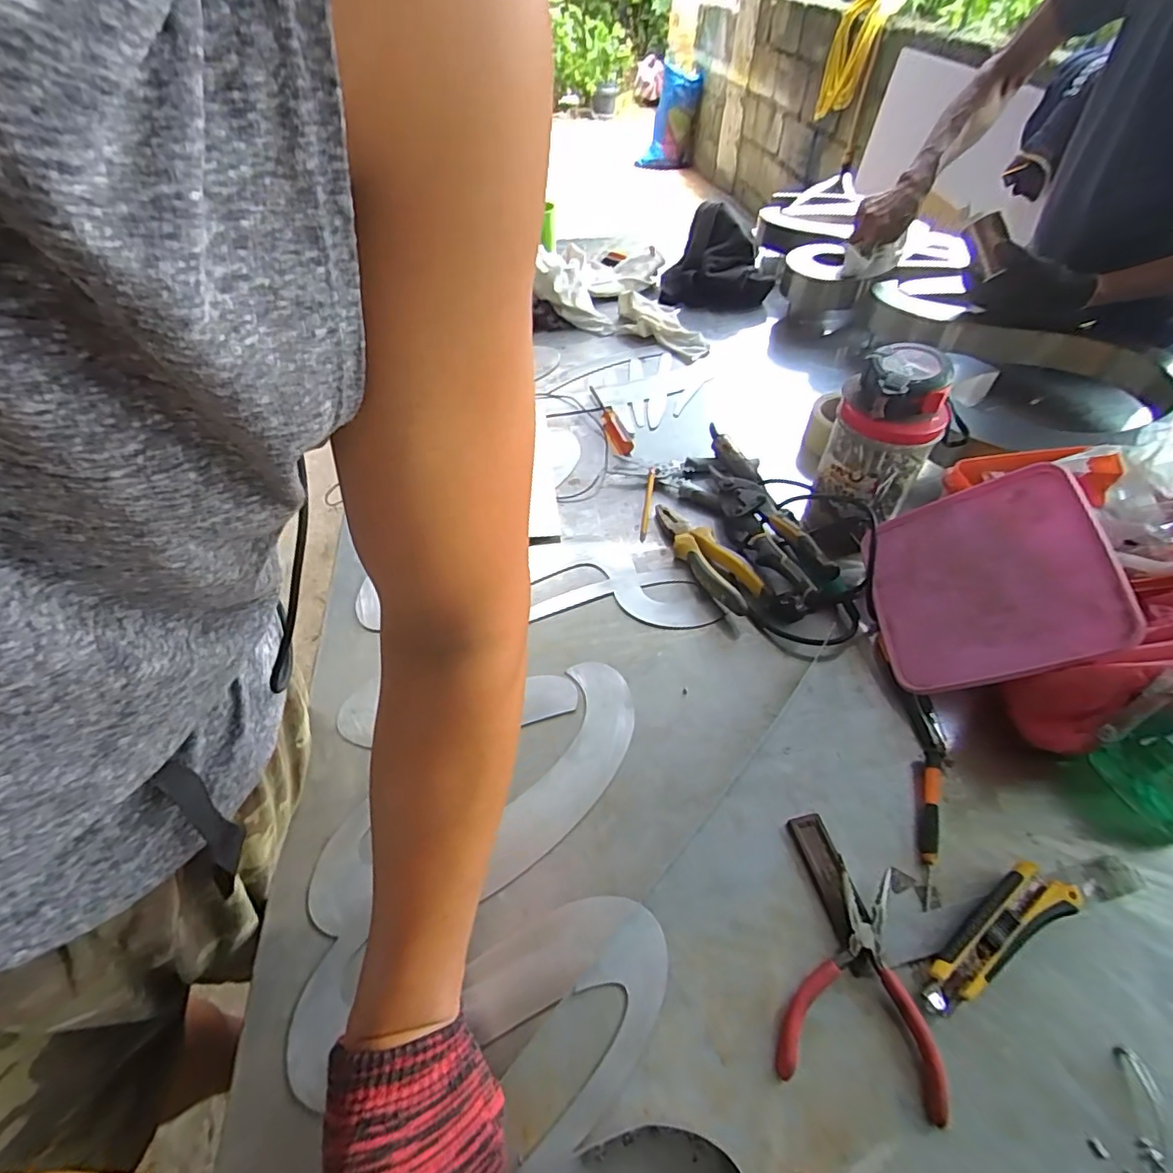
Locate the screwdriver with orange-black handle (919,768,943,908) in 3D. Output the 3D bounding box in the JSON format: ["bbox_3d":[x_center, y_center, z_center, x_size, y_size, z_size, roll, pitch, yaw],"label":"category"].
[{"bbox_3d":[0.286,0.205,0.479,0.014,0.016,0.113,18,52,13],"label":"screwdriver with orange-black handle"}]

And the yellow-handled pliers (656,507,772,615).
[{"bbox_3d":[0.134,-0.035,0.677,0.049,0.032,0.190,-23,54,-19],"label":"yellow-handled pliers"}]

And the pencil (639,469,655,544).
[{"bbox_3d":[0.079,-0.111,0.746,0.008,0.014,0.133,8,50,6],"label":"pencil"}]

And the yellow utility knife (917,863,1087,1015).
[{"bbox_3d":[0.304,0.258,0.431,0.151,0.028,0.038,-22,54,-19],"label":"yellow utility knife"}]

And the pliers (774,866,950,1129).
[{"bbox_3d":[0.197,0.278,0.418,0.107,0.015,0.144,12,51,9],"label":"pliers"}]

